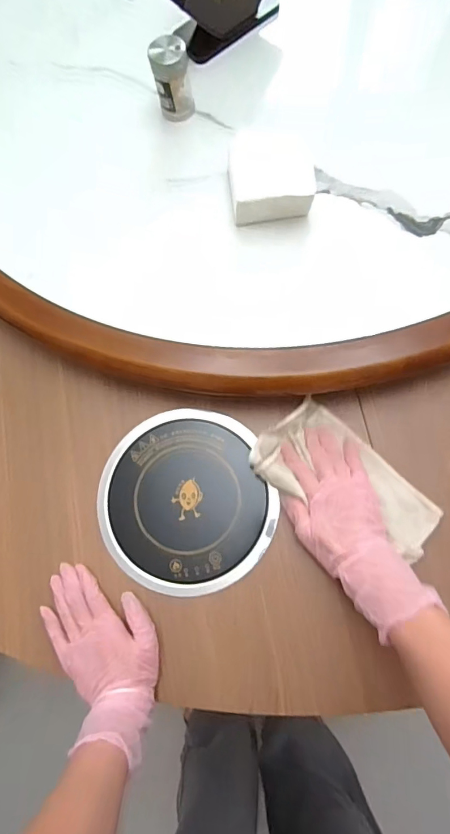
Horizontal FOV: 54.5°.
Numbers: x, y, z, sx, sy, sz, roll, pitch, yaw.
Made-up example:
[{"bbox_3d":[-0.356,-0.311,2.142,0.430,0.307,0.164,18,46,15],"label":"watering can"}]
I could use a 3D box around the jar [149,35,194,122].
[{"bbox_3d":[-0.065,-0.418,0.541,0.045,0.078,0.048,-1,77,5],"label":"jar"}]

